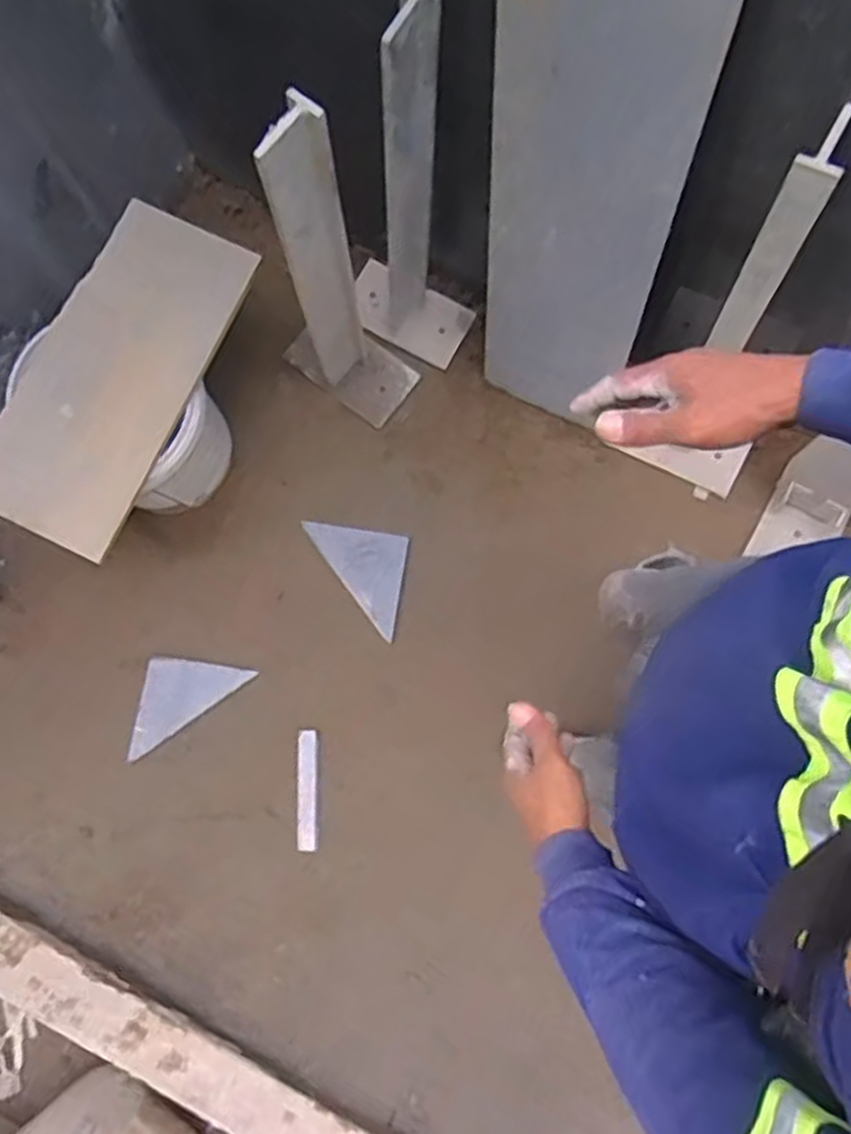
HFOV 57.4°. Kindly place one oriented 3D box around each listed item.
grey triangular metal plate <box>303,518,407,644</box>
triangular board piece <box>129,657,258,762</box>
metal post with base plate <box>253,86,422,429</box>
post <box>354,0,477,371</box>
[{"bbox_3d":[-0.101,-0.012,1.476,0.137,0.012,0.262,-38,82,1],"label":"grey triangular metal plate"},{"bbox_3d":[-0.463,0.225,1.444,0.256,0.015,0.133,-34,82,-5],"label":"triangular board piece"},{"bbox_3d":[-0.152,-0.458,1.205,0.223,0.685,0.149,38,83,6],"label":"metal post with base plate"},{"bbox_3d":[-0.032,-0.565,1.224,0.239,0.690,0.143,27,83,5],"label":"post"}]

